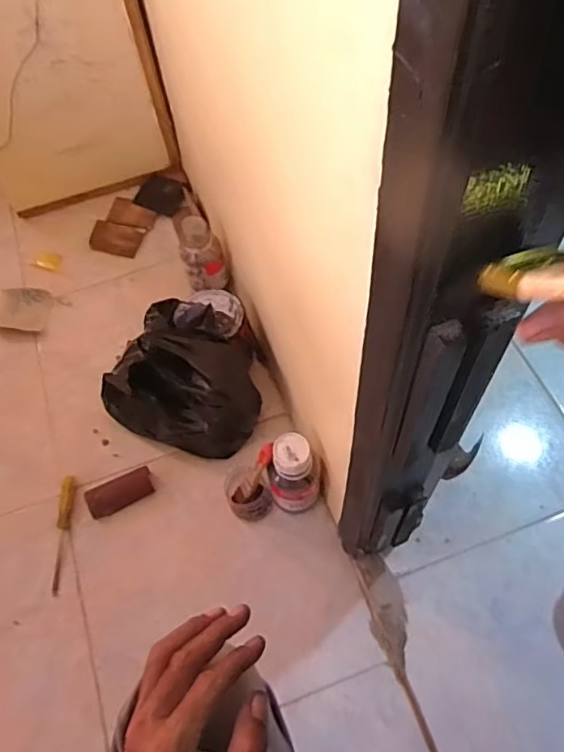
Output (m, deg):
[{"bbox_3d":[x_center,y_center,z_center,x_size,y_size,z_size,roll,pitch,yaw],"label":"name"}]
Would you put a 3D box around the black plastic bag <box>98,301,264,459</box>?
[{"bbox_3d":[-0.154,0.003,0.905,0.248,0.168,0.171,22,64,15],"label":"black plastic bag"}]

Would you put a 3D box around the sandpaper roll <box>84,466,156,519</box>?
[{"bbox_3d":[-0.253,0.182,0.905,0.102,0.020,0.047,-23,62,-9],"label":"sandpaper roll"}]

